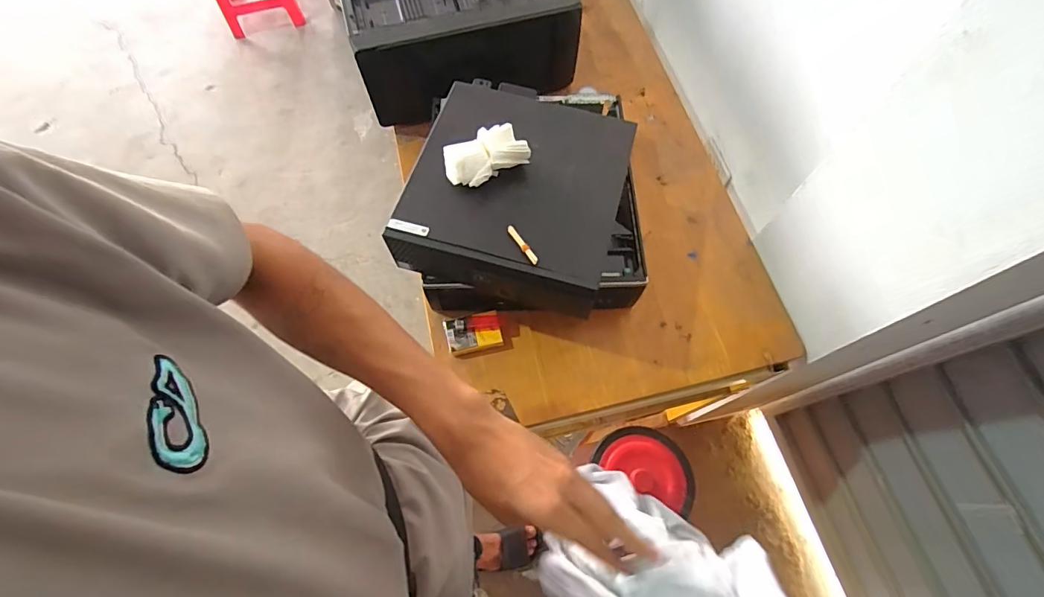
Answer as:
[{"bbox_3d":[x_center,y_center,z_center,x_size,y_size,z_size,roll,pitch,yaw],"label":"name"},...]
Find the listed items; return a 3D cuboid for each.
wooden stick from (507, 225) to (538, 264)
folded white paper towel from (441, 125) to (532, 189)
[{"bbox_3d":[0.001,-0.068,0.582,0.010,0.008,0.063,-30,68,-11],"label":"wooden stick"},{"bbox_3d":[-0.052,-0.193,0.609,0.106,0.030,0.064,-28,68,-10],"label":"folded white paper towel"}]

